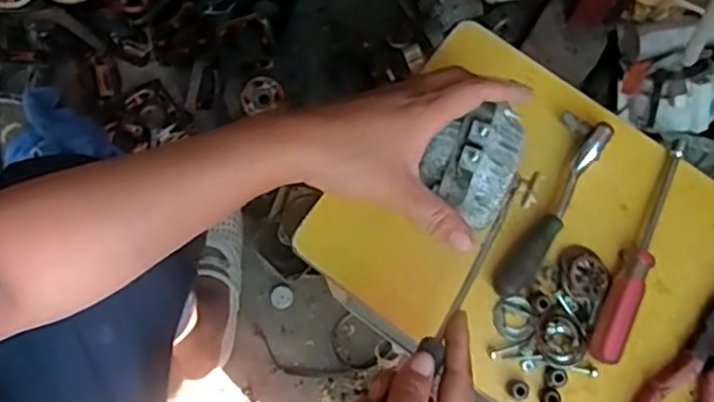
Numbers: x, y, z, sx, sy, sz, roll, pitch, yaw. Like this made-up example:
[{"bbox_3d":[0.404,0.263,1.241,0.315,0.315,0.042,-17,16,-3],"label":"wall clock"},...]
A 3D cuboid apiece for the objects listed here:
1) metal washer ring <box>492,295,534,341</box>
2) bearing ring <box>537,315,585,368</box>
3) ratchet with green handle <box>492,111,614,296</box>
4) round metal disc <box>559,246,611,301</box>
[{"bbox_3d":[0.115,0.086,0.489,0.029,0.008,0.032,-20,85,-4],"label":"metal washer ring"},{"bbox_3d":[0.148,0.100,0.479,0.030,0.013,0.035,-20,75,-7],"label":"bearing ring"},{"bbox_3d":[0.141,0.001,0.495,0.039,0.022,0.149,31,75,7],"label":"ratchet with green handle"},{"bbox_3d":[0.169,0.053,0.493,0.035,0.009,0.040,-21,75,-8],"label":"round metal disc"}]

